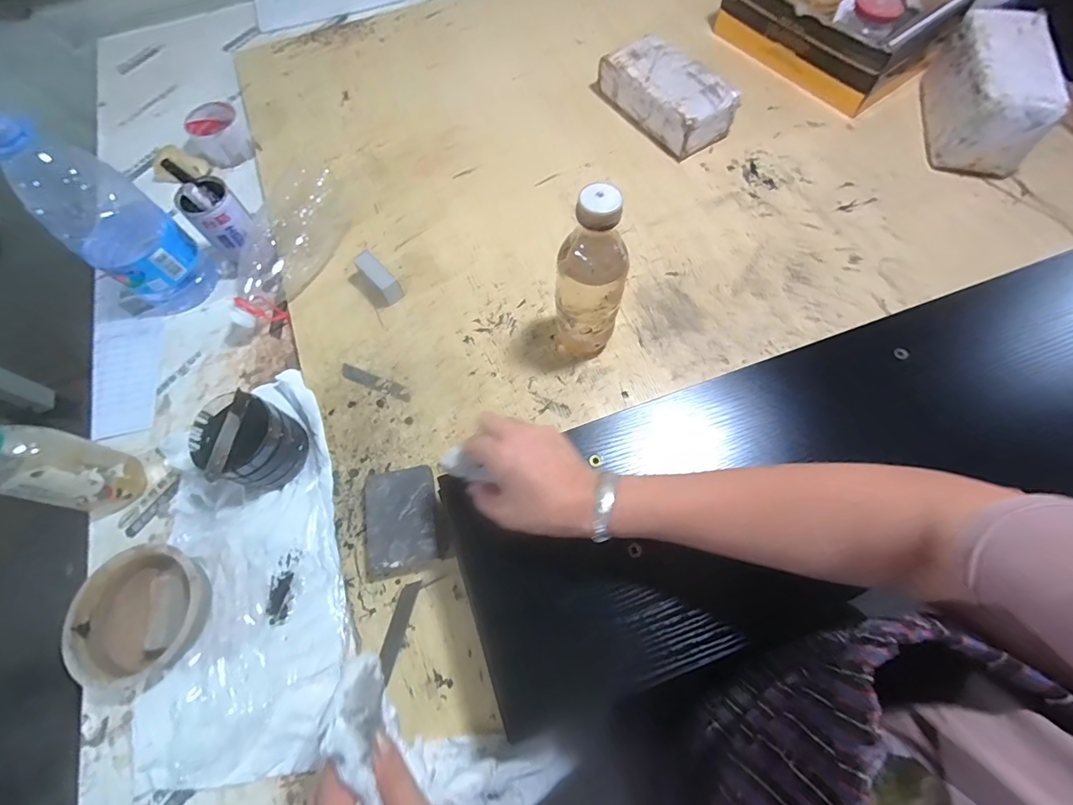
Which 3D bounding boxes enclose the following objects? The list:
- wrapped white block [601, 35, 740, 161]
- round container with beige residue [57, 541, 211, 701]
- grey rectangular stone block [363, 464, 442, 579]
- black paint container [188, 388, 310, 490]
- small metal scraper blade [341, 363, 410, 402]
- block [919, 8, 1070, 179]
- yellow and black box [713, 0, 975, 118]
[{"bbox_3d":[0.206,-0.482,0.719,0.115,0.067,0.209,-31,68,-12],"label":"wrapped white block"},{"bbox_3d":[-0.401,0.219,0.461,0.114,0.036,0.132,-9,66,-3],"label":"round container with beige residue"},{"bbox_3d":[-0.139,0.122,0.482,0.076,0.029,0.100,-11,66,-3],"label":"grey rectangular stone block"},{"bbox_3d":[-0.320,0.042,0.499,0.101,0.078,0.097,29,70,14],"label":"black paint container"},{"bbox_3d":[-0.198,-0.024,0.564,0.098,0.004,0.018,21,68,11],"label":"small metal scraper blade"},{"bbox_3d":[0.654,-0.447,0.663,0.104,0.101,0.236,13,67,7],"label":"block"},{"bbox_3d":[0.503,-0.656,0.759,0.257,0.106,0.335,-33,69,-13],"label":"yellow and black box"}]

